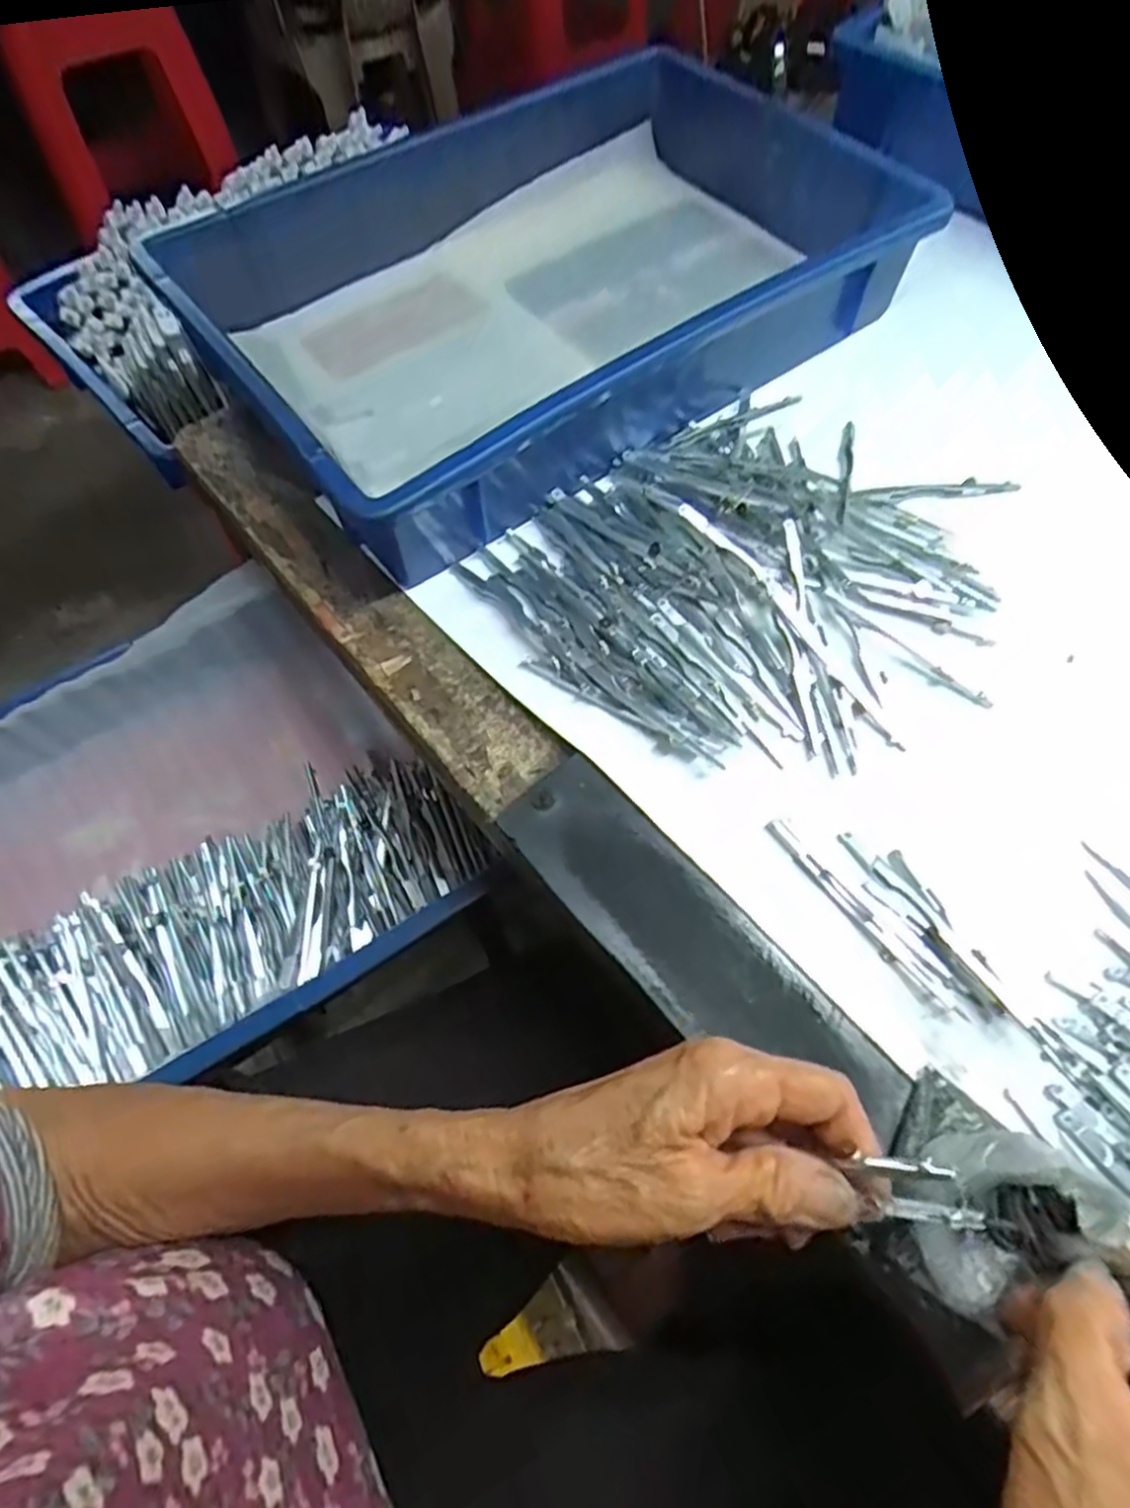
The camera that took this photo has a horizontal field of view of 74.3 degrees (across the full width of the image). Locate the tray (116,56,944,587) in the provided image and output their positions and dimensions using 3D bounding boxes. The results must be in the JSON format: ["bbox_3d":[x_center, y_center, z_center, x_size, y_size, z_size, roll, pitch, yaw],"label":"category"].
[{"bbox_3d":[-0.017,-0.306,0.487,0.406,0.080,0.307,-33,67,-14],"label":"tray"}]

